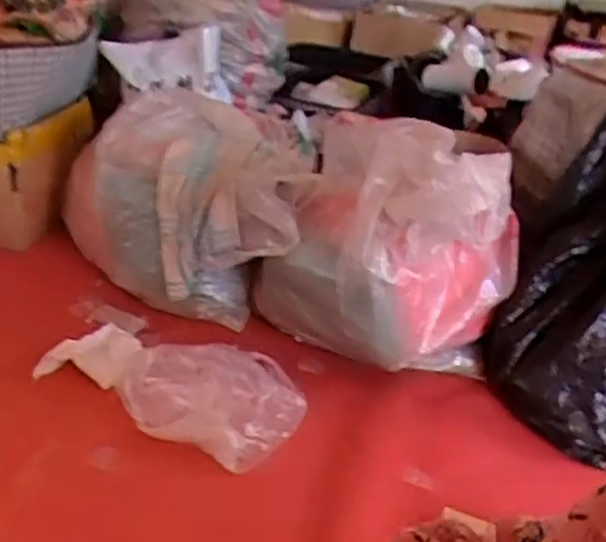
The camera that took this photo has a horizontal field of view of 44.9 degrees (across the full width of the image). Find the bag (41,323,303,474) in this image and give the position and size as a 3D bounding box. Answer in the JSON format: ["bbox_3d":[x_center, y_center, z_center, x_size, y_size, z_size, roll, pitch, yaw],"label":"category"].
[{"bbox_3d":[-0.193,0.149,1.130,0.402,0.102,0.235,15,29,18],"label":"bag"}]

